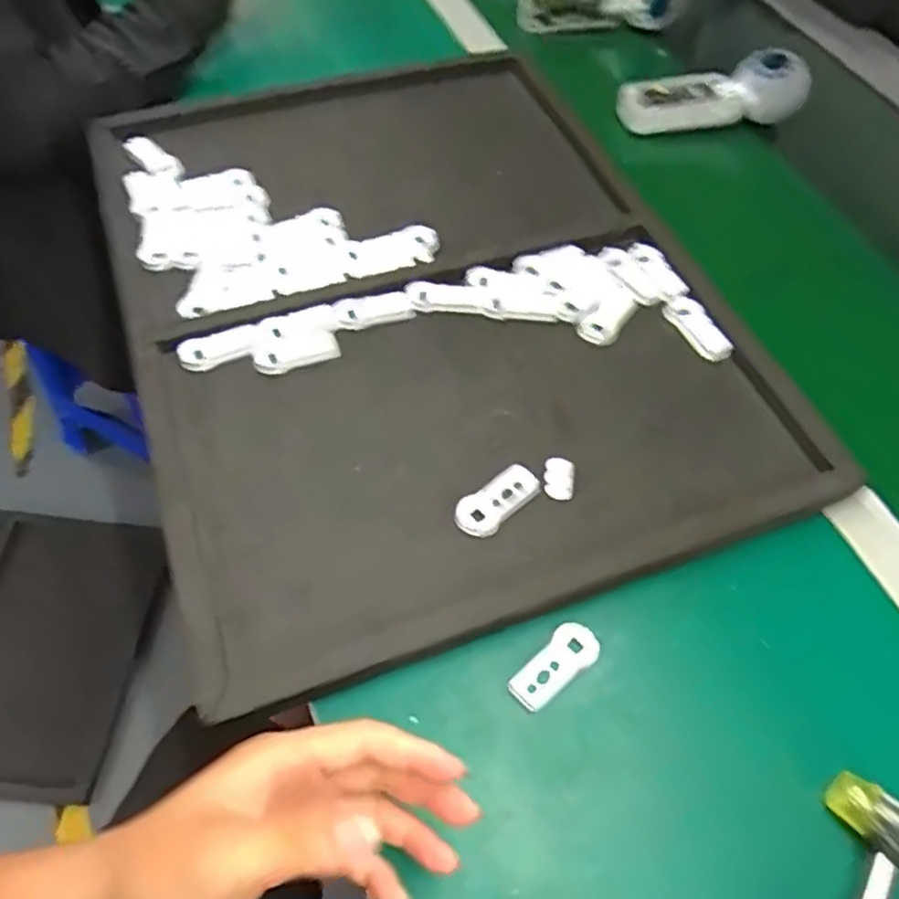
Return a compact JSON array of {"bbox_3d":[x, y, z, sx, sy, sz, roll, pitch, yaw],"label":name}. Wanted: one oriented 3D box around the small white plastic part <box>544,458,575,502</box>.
[{"bbox_3d":[0.071,0.019,0.465,0.019,0.004,0.030,7,59,3],"label":"small white plastic part"}]

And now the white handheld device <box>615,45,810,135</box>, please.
[{"bbox_3d":[0.256,-0.349,0.701,0.170,0.061,0.046,0,55,-2],"label":"white handheld device"}]

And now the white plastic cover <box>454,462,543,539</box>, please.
[{"bbox_3d":[0.031,0.033,0.457,0.062,0.008,0.028,-34,65,-20],"label":"white plastic cover"}]

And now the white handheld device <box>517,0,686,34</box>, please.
[{"bbox_3d":[0.166,-0.499,0.798,0.176,0.061,0.047,-2,55,-3],"label":"white handheld device"}]

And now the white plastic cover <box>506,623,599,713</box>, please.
[{"bbox_3d":[0.060,0.124,0.415,0.058,0.004,0.026,-33,65,-19],"label":"white plastic cover"}]

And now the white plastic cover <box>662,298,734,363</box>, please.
[{"bbox_3d":[0.188,-0.091,0.544,0.027,0.007,0.062,-23,62,-14],"label":"white plastic cover"}]

